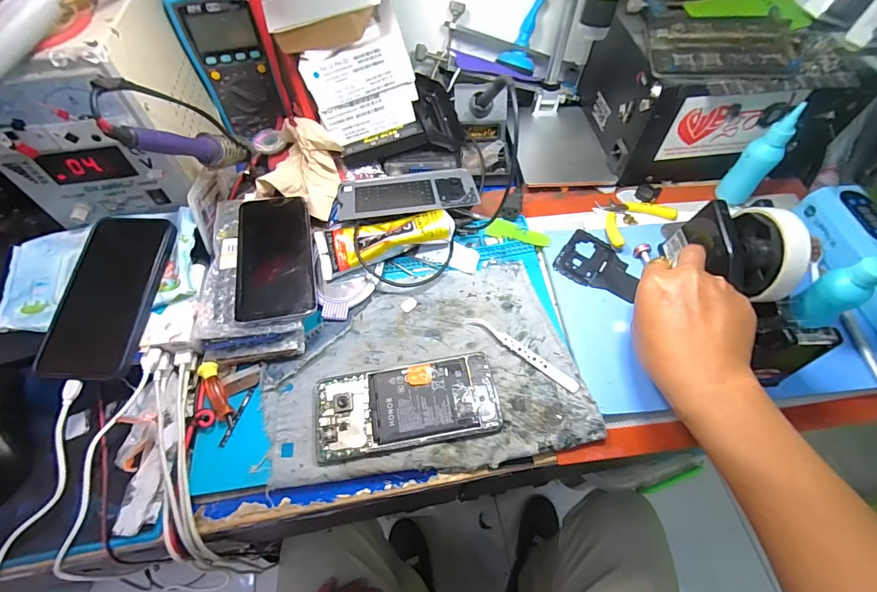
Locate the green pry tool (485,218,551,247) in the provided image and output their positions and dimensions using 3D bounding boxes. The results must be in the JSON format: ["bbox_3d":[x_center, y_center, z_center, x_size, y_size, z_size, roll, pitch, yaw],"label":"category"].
[{"bbox_3d":[0.091,-0.070,0.446,0.070,0.005,0.020,21,61,13],"label":"green pry tool"}]

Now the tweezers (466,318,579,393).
[{"bbox_3d":[0.080,0.054,0.382,0.120,0.007,0.010,35,65,20],"label":"tweezers"}]

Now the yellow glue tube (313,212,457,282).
[{"bbox_3d":[-0.057,-0.060,0.425,0.143,0.032,0.052,-12,59,-7],"label":"yellow glue tube"}]

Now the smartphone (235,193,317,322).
[{"bbox_3d":[-0.167,-0.044,0.406,0.071,0.011,0.160,-10,54,-11],"label":"smartphone"}]

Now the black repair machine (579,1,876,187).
[{"bbox_3d":[0.337,-0.258,0.478,0.255,0.143,0.194,-3,58,-2],"label":"black repair machine"}]

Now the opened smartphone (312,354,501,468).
[{"bbox_3d":[-0.028,0.097,0.357,0.162,0.009,0.075,-9,59,-5],"label":"opened smartphone"}]

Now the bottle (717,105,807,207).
[{"bbox_3d":[0.354,-0.151,0.436,0.031,0.110,0.028,21,61,13],"label":"bottle"}]

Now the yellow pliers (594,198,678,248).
[{"bbox_3d":[0.220,-0.097,0.459,0.098,0.013,0.068,-27,62,-15],"label":"yellow pliers"}]

